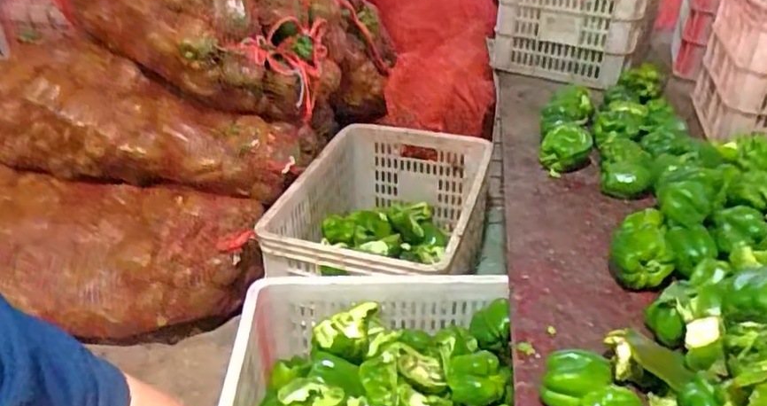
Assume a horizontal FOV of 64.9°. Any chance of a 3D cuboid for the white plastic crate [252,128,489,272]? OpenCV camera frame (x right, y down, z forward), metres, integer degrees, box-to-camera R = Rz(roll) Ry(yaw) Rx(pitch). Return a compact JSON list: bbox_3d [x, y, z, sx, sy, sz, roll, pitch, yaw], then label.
[{"bbox_3d":[0.009,0.046,1.283,0.379,0.224,0.525,8,33,11],"label":"white plastic crate"}]

